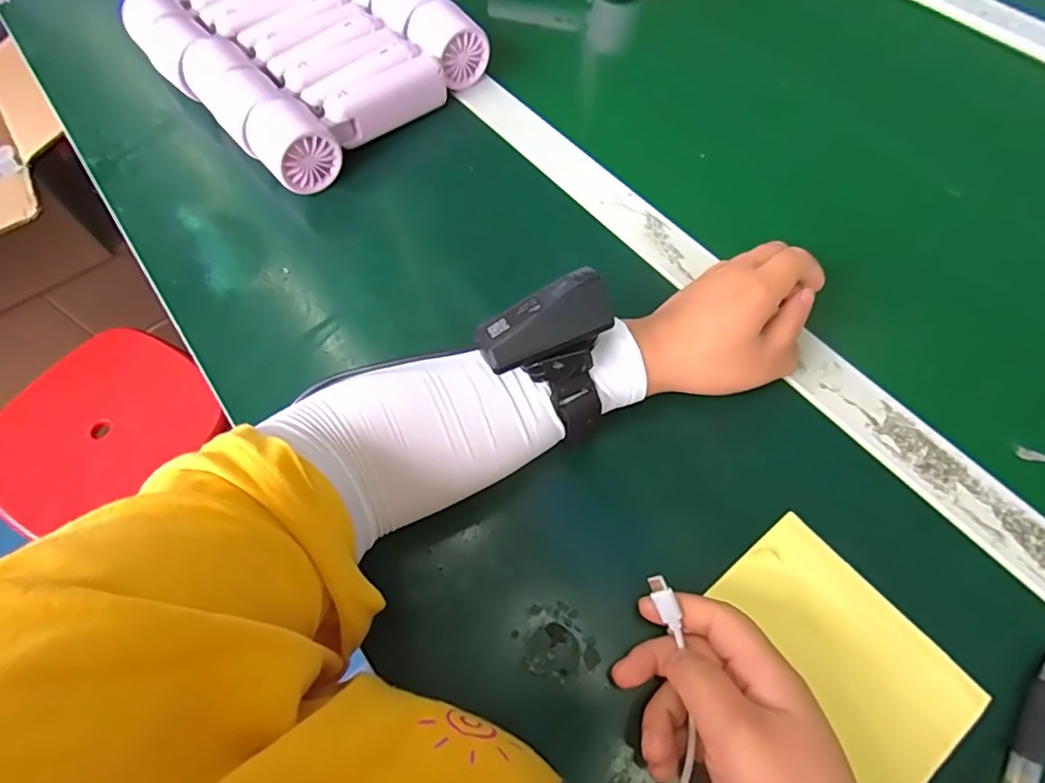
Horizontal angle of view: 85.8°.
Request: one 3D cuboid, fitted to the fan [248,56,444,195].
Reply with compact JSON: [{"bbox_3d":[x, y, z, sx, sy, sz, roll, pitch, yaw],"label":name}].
[{"bbox_3d":[-0.141,-0.229,0.466,0.166,0.050,0.056,-40,68,-16],"label":"fan"}]

